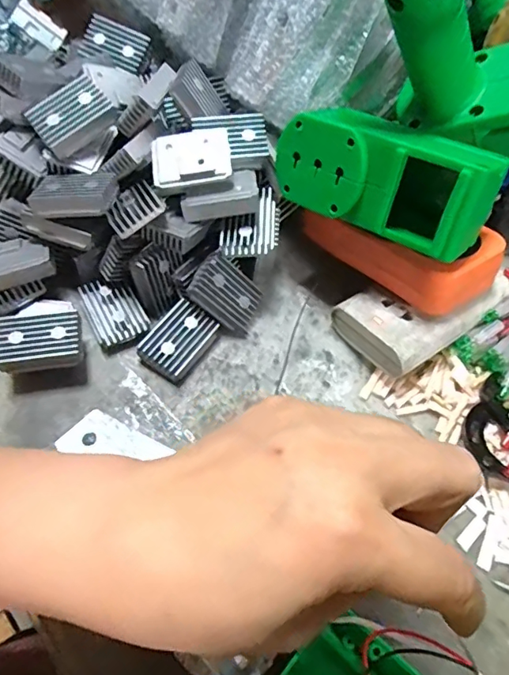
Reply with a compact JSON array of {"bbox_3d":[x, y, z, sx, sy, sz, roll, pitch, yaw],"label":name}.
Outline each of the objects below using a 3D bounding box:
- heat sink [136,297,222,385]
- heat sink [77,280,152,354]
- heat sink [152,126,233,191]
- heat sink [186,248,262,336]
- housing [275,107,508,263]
[{"bbox_3d":[-0.047,0.002,0.311,0.032,0.017,0.047,33,63,14],"label":"heat sink"},{"bbox_3d":[-0.089,-0.017,0.318,0.032,0.015,0.045,-22,64,-16],"label":"heat sink"},{"bbox_3d":[-0.036,-0.103,0.287,0.047,0.010,0.033,-7,61,-8],"label":"heat sink"},{"bbox_3d":[-0.016,-0.026,0.317,0.034,0.050,0.008,-53,32,-5],"label":"heat sink"},{"bbox_3d":[0.073,-0.092,0.278,0.117,0.061,0.046,33,39,20],"label":"housing"}]

